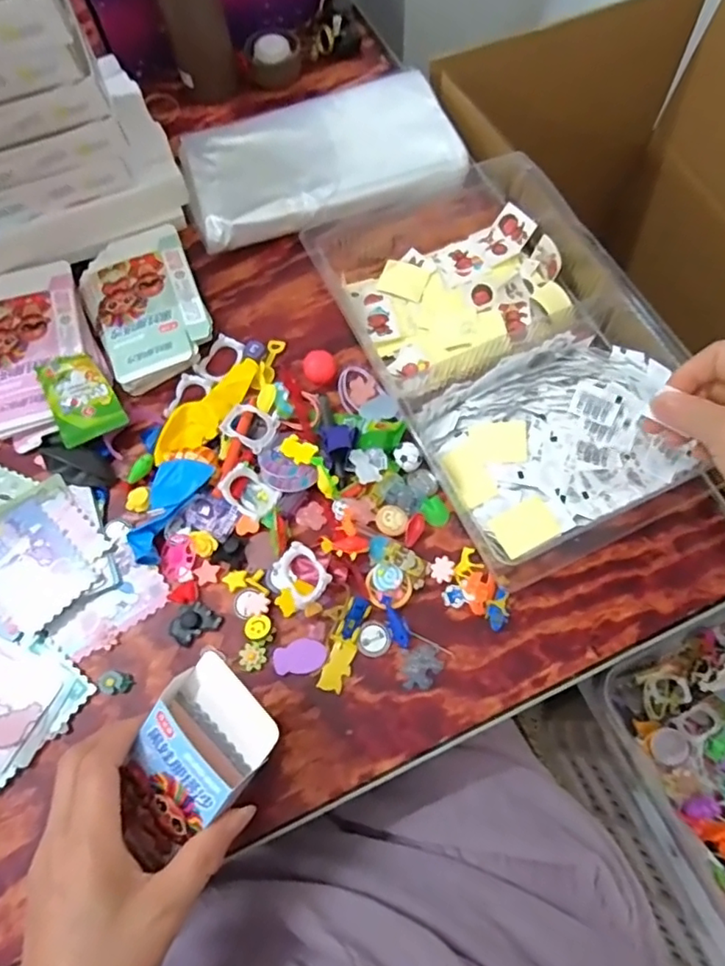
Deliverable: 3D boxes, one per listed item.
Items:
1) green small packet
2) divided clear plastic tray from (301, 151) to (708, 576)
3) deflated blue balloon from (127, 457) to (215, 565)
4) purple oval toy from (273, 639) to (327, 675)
[{"bbox_3d":[-0.222,-0.066,0.466,0.048,0.018,0.073,-31,73,-10],"label":"green small packet"},{"bbox_3d":[0.106,-0.123,0.467,0.204,0.047,0.344,-25,72,-8],"label":"divided clear plastic tray"},{"bbox_3d":[-0.146,0.017,0.434,0.037,0.021,0.081,30,73,10],"label":"deflated blue balloon"},{"bbox_3d":[-0.043,0.120,0.407,0.036,0.004,0.021,-9,71,-3],"label":"purple oval toy"}]

